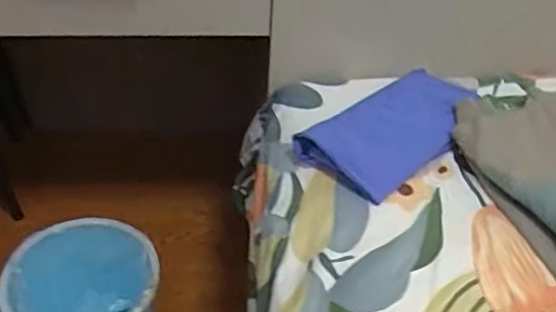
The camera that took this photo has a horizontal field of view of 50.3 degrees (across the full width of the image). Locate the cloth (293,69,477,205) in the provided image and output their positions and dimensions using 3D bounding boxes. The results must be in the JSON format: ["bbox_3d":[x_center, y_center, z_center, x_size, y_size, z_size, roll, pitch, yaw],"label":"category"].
[{"bbox_3d":[0.153,-0.034,0.794,0.237,0.028,0.131,-34,66,-23],"label":"cloth"}]

